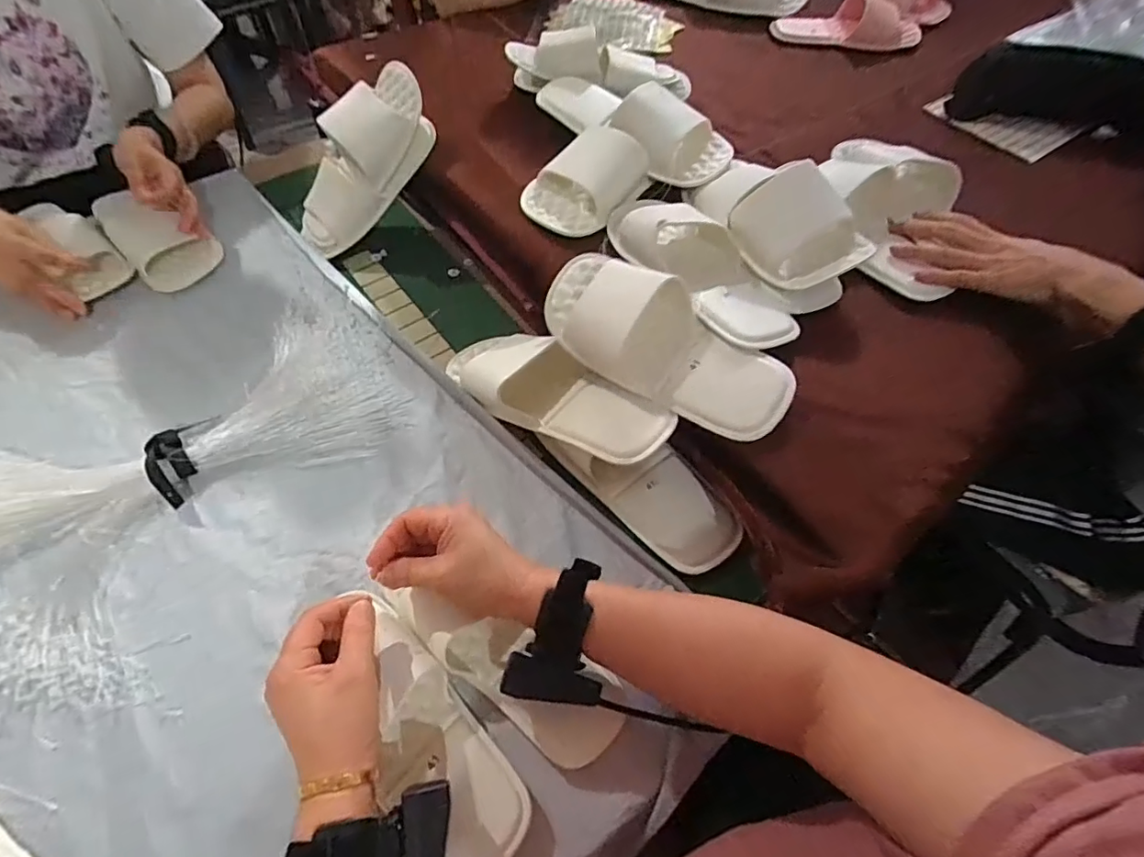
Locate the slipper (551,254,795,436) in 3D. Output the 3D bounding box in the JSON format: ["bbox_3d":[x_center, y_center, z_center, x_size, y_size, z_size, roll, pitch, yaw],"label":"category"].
[{"bbox_3d":[0.076,-0.079,0.502,0.259,0.070,0.103,41,86,23],"label":"slipper"}]

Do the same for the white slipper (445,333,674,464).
[{"bbox_3d":[-0.026,-0.044,0.544,0.273,0.063,0.108,31,69,36],"label":"white slipper"}]

